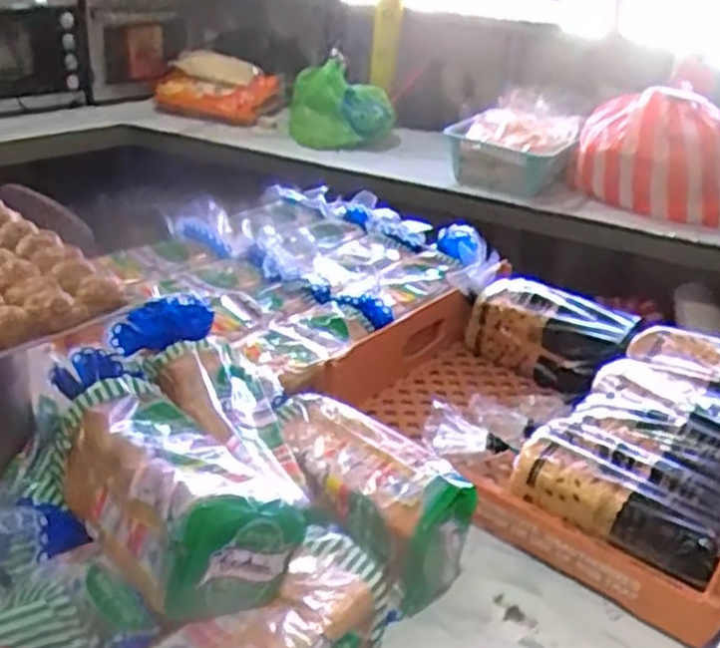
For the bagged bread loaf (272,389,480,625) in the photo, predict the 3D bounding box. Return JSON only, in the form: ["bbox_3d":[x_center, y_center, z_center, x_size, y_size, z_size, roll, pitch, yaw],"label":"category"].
[{"bbox_3d":[-0.001,0.189,0.906,0.266,0.114,0.145,24,35,30],"label":"bagged bread loaf"}]

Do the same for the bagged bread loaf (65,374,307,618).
[{"bbox_3d":[-0.176,0.149,0.765,0.151,0.098,0.262,-19,37,-34],"label":"bagged bread loaf"}]

